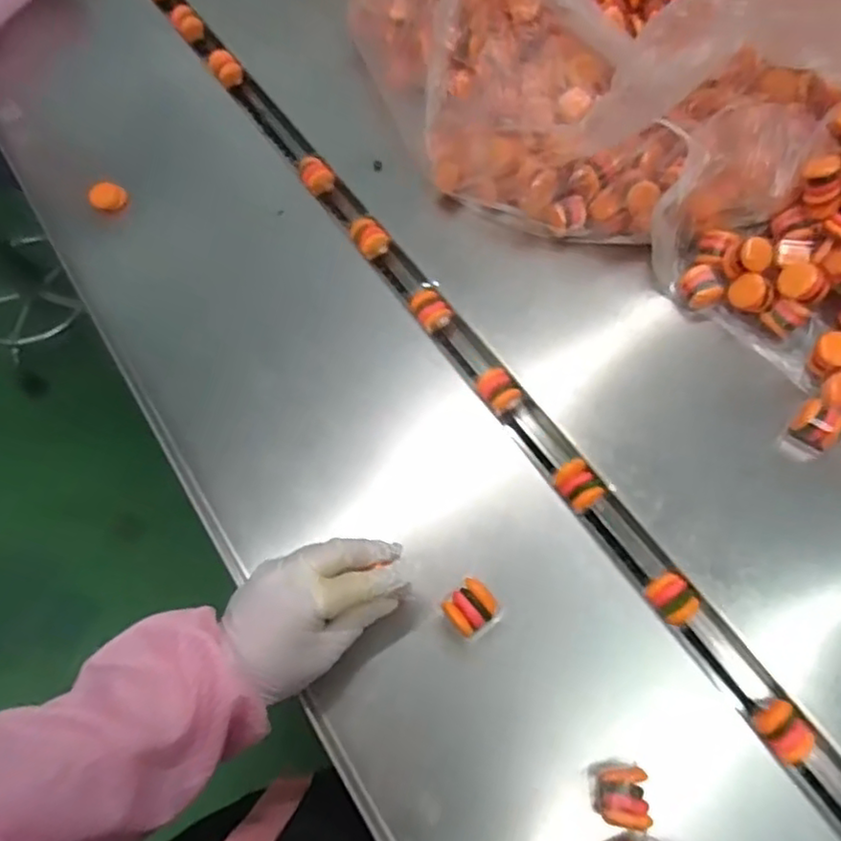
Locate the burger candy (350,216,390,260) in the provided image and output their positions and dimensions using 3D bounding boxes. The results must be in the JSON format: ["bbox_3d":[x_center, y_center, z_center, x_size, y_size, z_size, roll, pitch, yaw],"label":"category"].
[{"bbox_3d":[-0.049,-0.172,0.616,0.031,0.028,0.026,-37,67,-15],"label":"burger candy"}]

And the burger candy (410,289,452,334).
[{"bbox_3d":[0.008,-0.098,0.584,0.028,0.022,0.032,-30,65,-12],"label":"burger candy"}]

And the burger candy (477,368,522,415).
[{"bbox_3d":[0.064,-0.024,0.537,0.028,0.025,0.031,-27,64,-11],"label":"burger candy"}]

